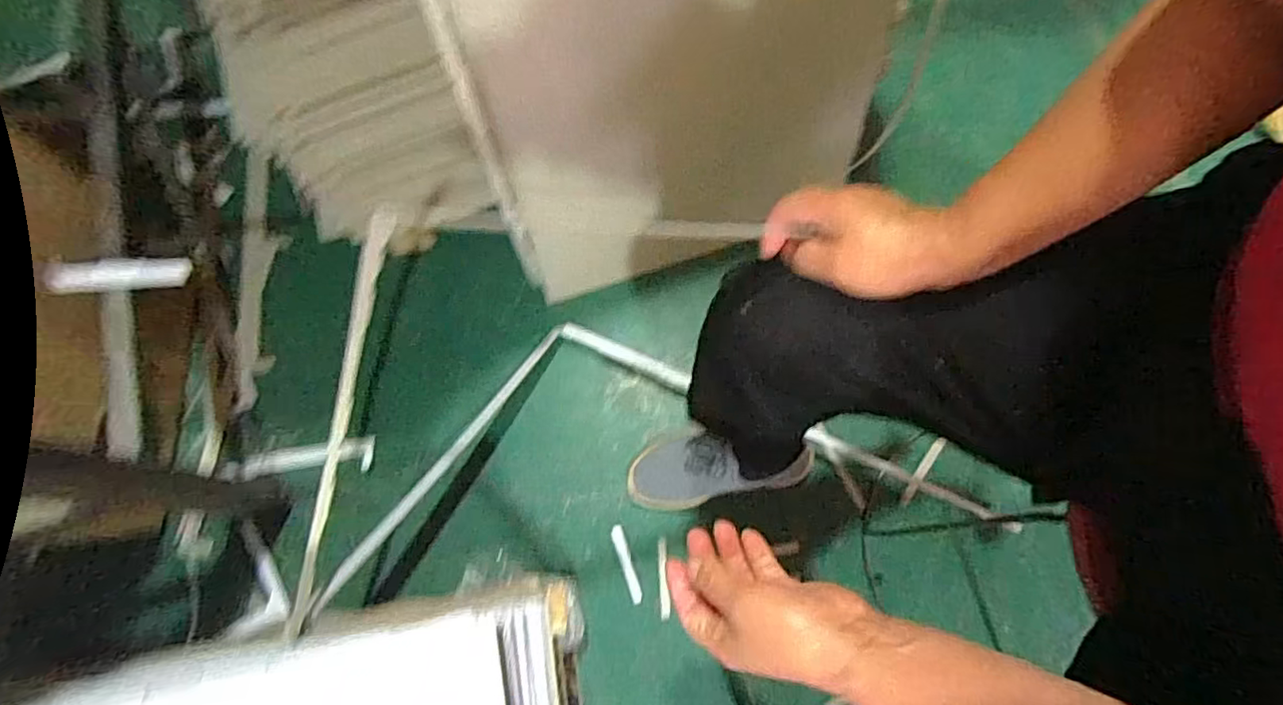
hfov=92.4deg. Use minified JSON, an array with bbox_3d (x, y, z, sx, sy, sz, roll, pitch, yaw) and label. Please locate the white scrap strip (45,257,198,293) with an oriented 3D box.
[{"bbox_3d":[-0.406,-0.059,0.473,0.141,0.013,0.023,0,71,15],"label":"white scrap strip"}]

